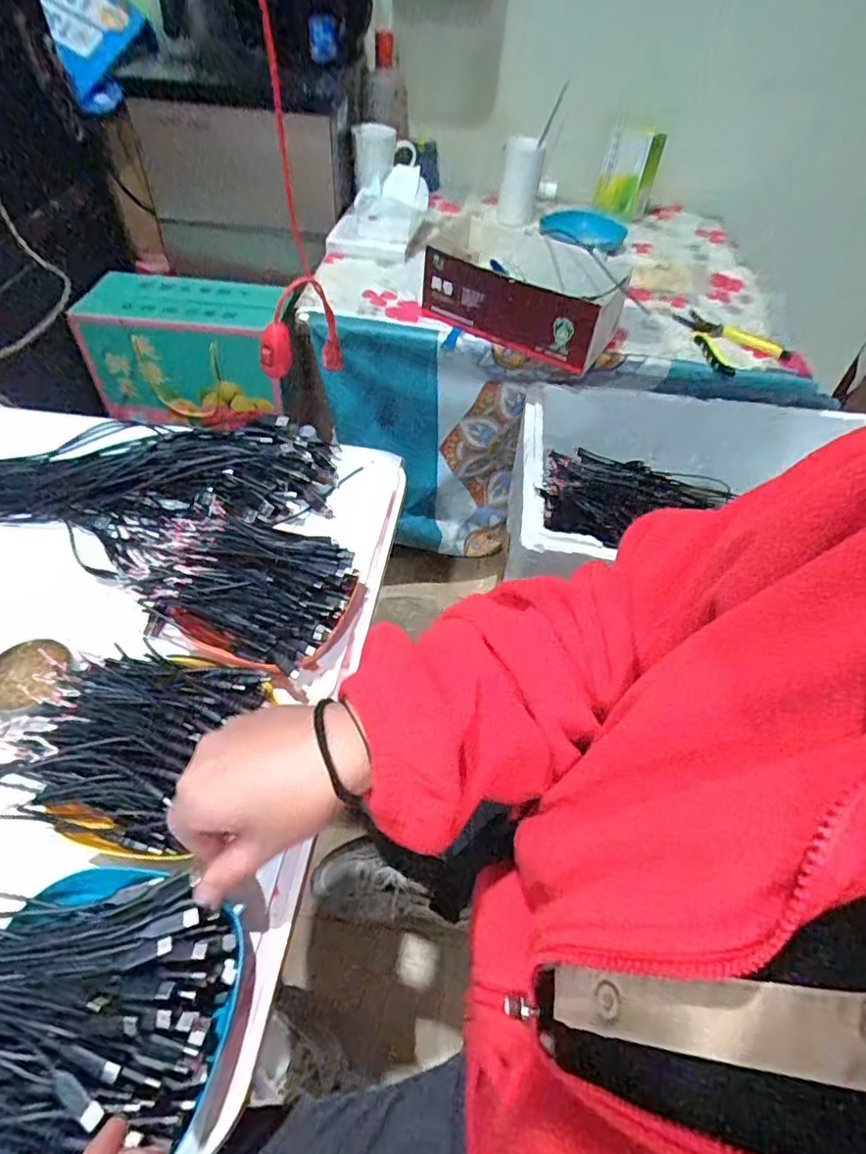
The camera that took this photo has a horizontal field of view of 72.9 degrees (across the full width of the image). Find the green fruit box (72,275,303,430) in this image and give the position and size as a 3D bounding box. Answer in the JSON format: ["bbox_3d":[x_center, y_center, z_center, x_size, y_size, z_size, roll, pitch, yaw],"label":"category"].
[{"bbox_3d":[-0.420,-0.399,1.042,0.317,0.197,0.164,10,50,3],"label":"green fruit box"}]

